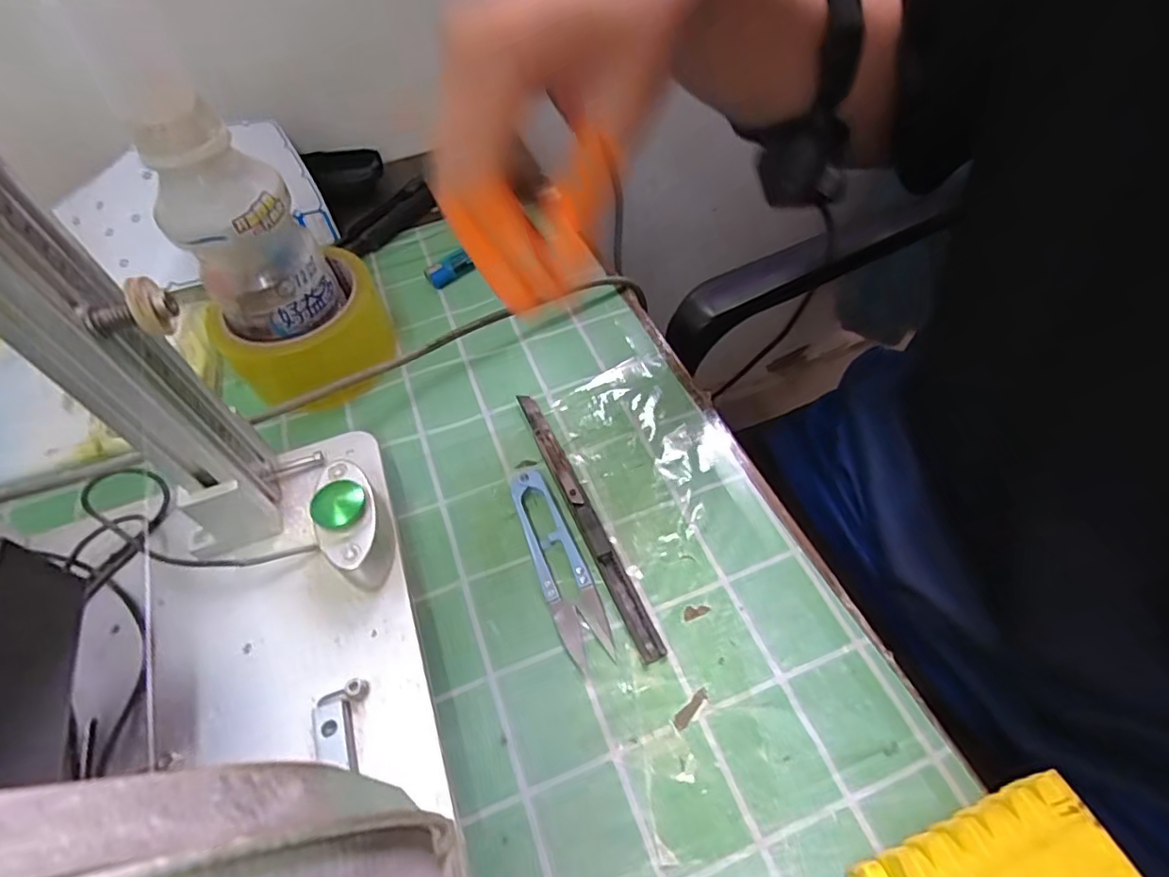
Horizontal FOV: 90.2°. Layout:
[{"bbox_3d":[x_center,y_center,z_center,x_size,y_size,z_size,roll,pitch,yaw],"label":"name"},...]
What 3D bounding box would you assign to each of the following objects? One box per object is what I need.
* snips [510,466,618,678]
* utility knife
[{"bbox_3d":[-0.014,0.056,0.286,0.024,0.009,0.110,-19,56,-9],"label":"snips"},{"bbox_3d":[-0.002,0.035,0.302,0.011,0.007,0.164,-22,56,-11],"label":"utility knife"}]

